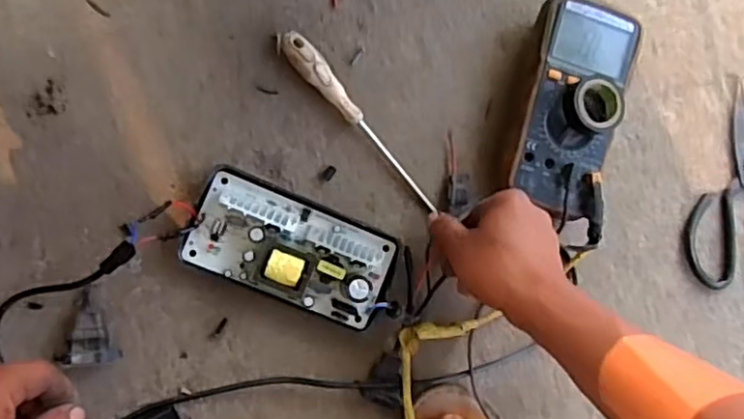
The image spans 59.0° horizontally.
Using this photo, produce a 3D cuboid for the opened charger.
[{"bbox_3d":[-0.063,0.034,0.541,0.173,0.041,0.087,24,83,-8],"label":"opened charger"}]

